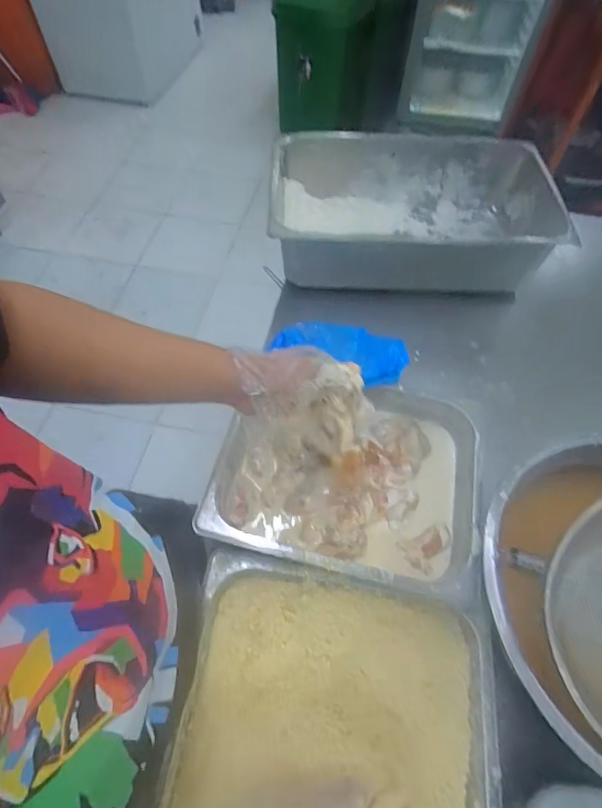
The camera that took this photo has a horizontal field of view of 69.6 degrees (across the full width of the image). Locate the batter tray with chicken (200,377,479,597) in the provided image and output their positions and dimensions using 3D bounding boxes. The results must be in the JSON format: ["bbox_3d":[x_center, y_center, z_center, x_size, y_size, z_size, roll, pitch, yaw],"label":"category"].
[{"bbox_3d":[0.061,0.086,0.565,0.321,0.064,0.267,10,58,4],"label":"batter tray with chicken"}]

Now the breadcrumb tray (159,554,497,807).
[{"bbox_3d":[0.013,0.436,0.390,0.308,0.058,0.510,9,58,4],"label":"breadcrumb tray"}]

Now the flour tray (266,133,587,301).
[{"bbox_3d":[0.213,-0.360,0.854,0.509,0.170,0.308,3,58,0],"label":"flour tray"}]

